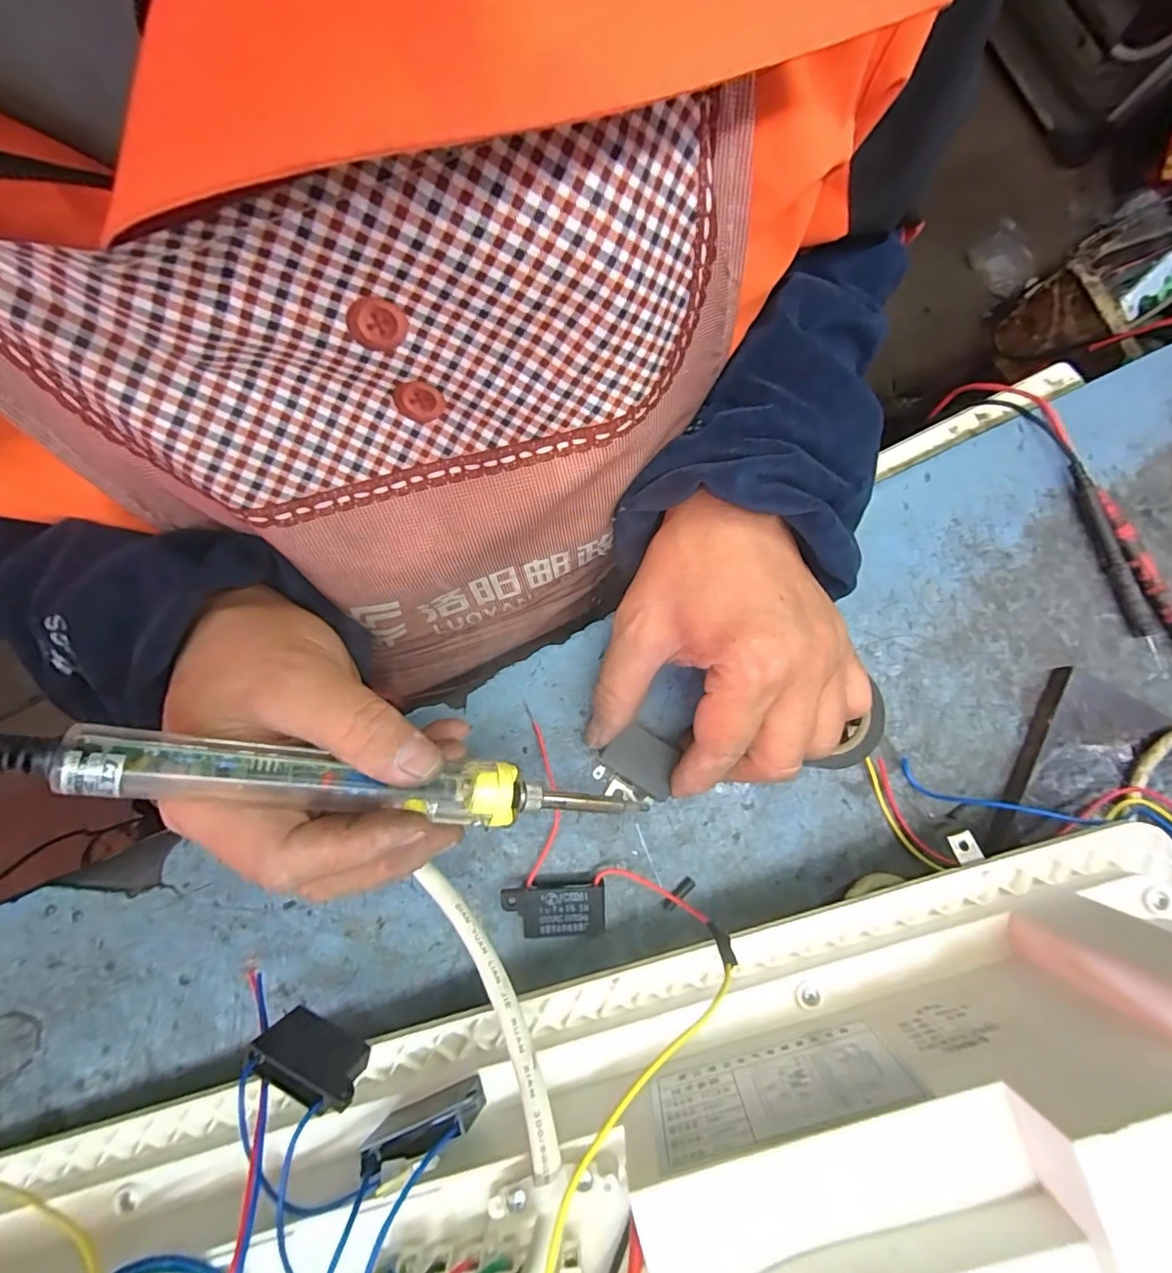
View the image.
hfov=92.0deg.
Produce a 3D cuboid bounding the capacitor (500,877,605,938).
[{"bbox_3d":[-0.015,0.127,0.263,0.046,0.014,0.025,-2,80,-4],"label":"capacitor"}]

